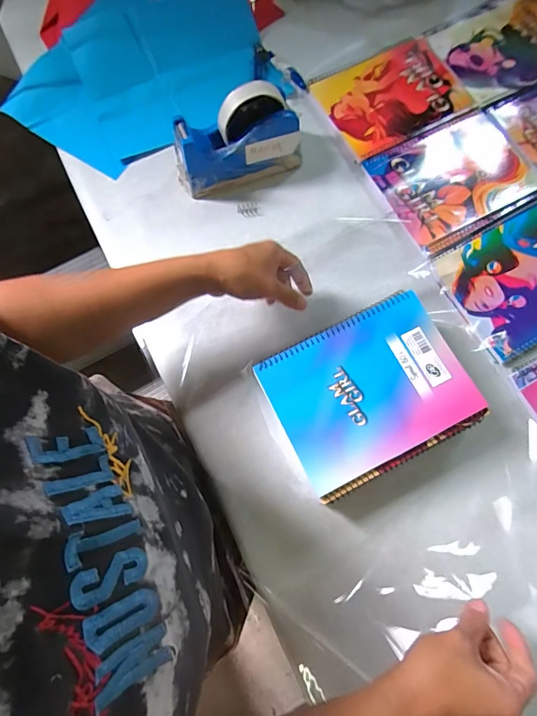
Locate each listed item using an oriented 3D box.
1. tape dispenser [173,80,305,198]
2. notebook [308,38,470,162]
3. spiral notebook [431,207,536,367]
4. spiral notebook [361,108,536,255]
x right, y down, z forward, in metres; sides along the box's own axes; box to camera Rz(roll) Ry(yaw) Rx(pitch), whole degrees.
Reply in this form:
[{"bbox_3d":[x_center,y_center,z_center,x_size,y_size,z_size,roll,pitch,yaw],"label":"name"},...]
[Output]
[{"bbox_3d":[-0.039,-0.274,0.500,0.161,0.107,0.069,-9,75,-1],"label":"tape dispenser"},{"bbox_3d":[0.175,-0.379,0.572,0.190,0.005,0.154,-28,76,-6],"label":"notebook"},{"bbox_3d":[0.328,-0.102,0.495,0.198,0.008,0.153,-27,76,-6],"label":"spiral notebook"},{"bbox_3d":[0.252,-0.245,0.535,0.198,0.008,0.154,-27,76,-6],"label":"spiral notebook"}]

